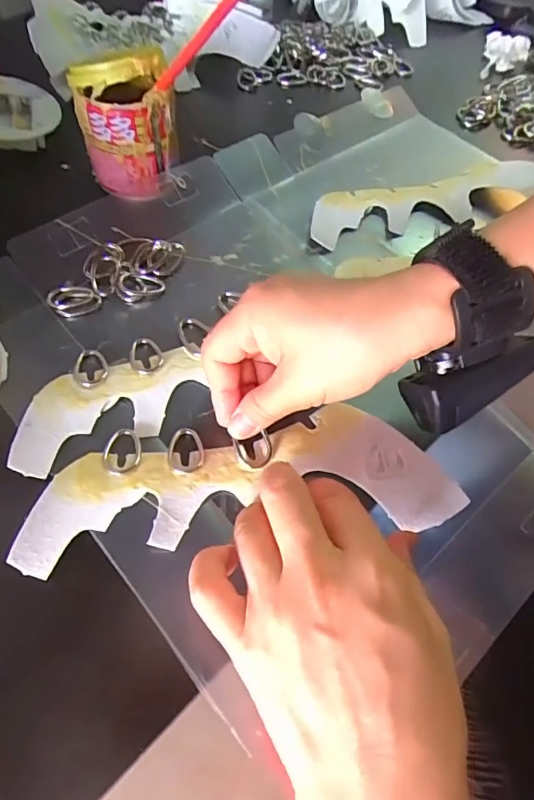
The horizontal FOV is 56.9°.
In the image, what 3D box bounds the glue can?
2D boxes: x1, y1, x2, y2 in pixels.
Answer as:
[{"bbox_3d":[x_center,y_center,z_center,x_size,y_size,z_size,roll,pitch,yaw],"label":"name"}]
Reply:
[{"bbox_3d":[-0.097,-0.199,0.346,0.067,0.087,0.064,-9,60,-10],"label":"glue can"}]

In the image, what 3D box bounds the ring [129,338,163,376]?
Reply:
[{"bbox_3d":[-0.073,-0.027,0.295,0.020,0.007,0.028,-19,62,-15],"label":"ring"}]

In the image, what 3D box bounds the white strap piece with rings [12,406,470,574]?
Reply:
[{"bbox_3d":[-0.011,0.040,0.254,0.209,0.018,0.067,-6,59,-6],"label":"white strap piece with rings"}]

